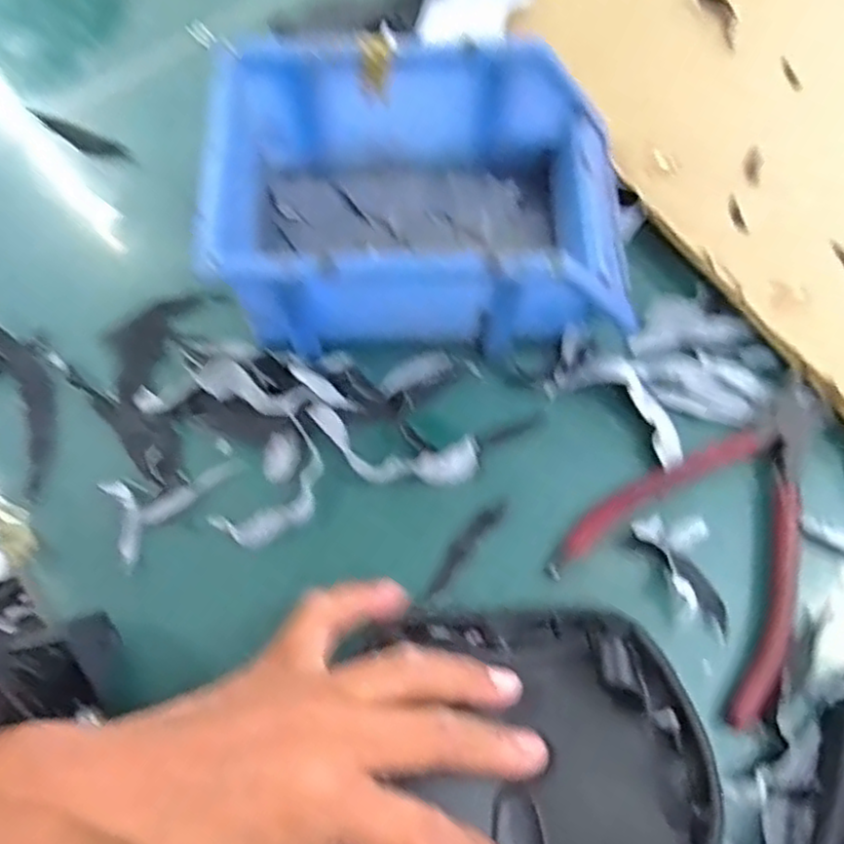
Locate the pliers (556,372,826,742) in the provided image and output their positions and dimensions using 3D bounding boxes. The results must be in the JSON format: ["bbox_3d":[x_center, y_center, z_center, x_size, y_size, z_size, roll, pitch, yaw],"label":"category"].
[{"bbox_3d":[0.138,0.041,0.303,0.096,0.008,0.134,42,75,15],"label":"pliers"}]

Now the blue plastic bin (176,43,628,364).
[{"bbox_3d":[0.000,-0.097,0.318,0.175,0.071,0.120,3,69,1],"label":"blue plastic bin"}]

